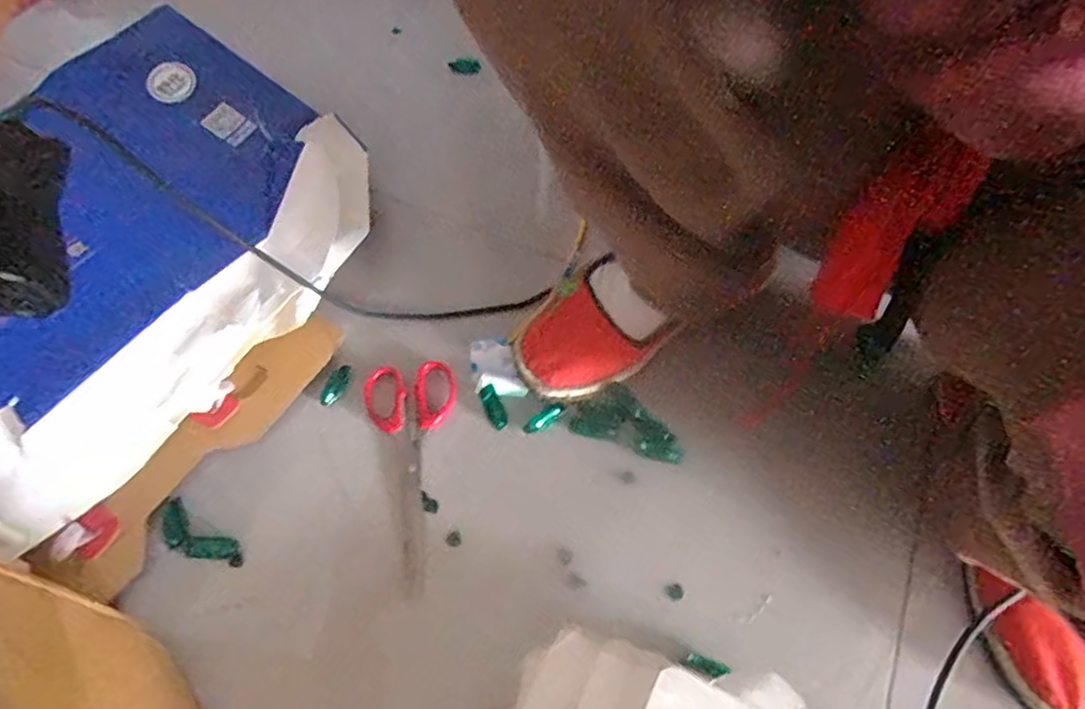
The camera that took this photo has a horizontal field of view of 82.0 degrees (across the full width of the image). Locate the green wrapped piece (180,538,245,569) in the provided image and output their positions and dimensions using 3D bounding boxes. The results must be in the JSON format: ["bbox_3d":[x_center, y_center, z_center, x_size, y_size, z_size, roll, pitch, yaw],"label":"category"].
[{"bbox_3d":[-0.218,0.130,0.415,0.038,0.007,0.016,7,59,6],"label":"green wrapped piece"}]

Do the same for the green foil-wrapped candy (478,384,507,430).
[{"bbox_3d":[-0.037,0.039,0.470,0.014,0.005,0.036,-24,60,-13],"label":"green foil-wrapped candy"}]

